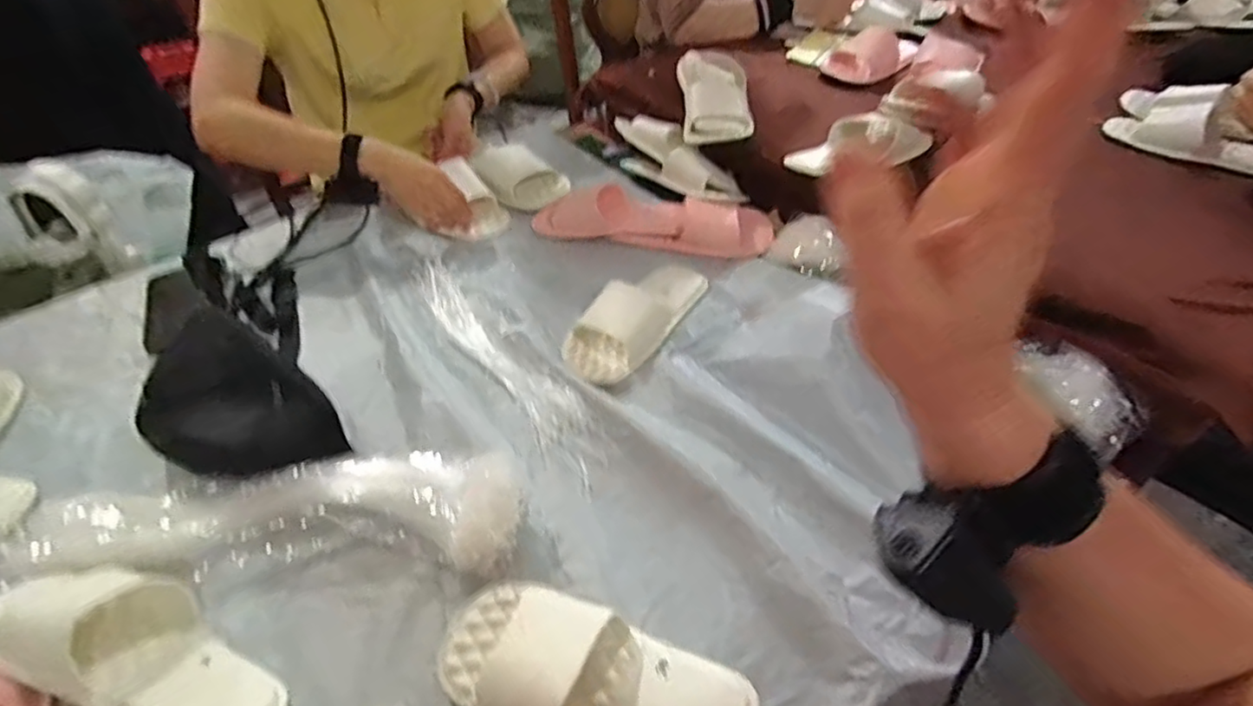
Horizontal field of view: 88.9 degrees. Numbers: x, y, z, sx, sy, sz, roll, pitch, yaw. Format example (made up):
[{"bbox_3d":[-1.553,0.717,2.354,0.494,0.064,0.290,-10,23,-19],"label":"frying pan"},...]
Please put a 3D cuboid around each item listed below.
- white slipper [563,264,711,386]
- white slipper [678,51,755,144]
[{"bbox_3d":[0.016,-0.055,0.766,0.096,0.060,0.237,24,51,24],"label":"white slipper"},{"bbox_3d":[0.134,-0.390,0.967,0.102,0.059,0.190,0,44,-1],"label":"white slipper"}]

